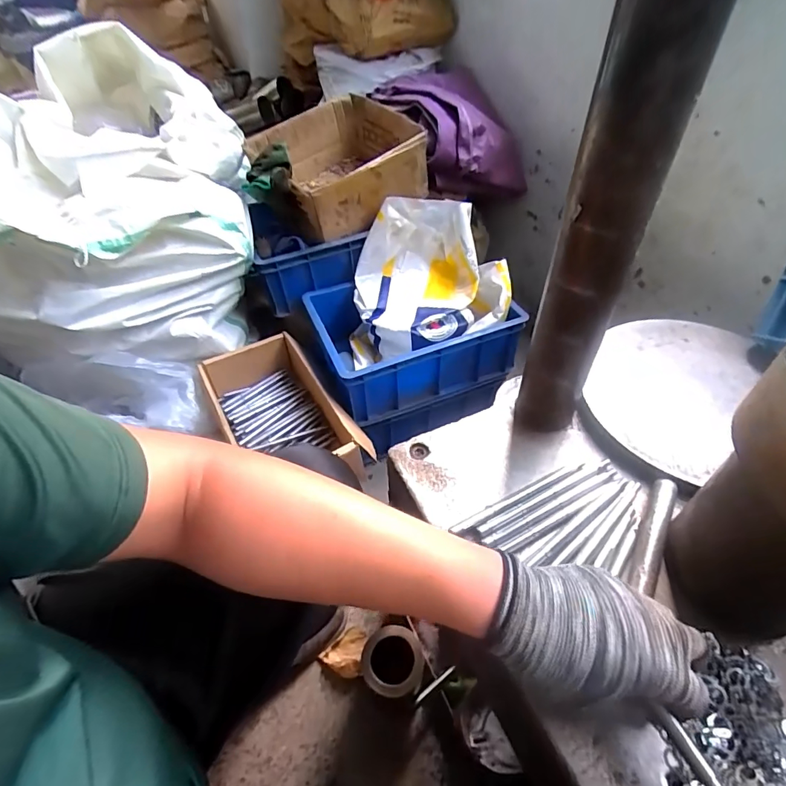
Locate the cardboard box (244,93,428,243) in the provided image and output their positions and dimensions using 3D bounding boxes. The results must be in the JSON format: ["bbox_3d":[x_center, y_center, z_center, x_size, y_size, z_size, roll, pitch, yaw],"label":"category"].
[{"bbox_3d":[-0.119,-0.497,1.000,0.307,0.161,0.306,-25,51,-20],"label":"cardboard box"}]

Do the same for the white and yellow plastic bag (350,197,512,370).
[{"bbox_3d":[0.070,-0.222,0.961,0.319,0.244,0.294,-1,47,1],"label":"white and yellow plastic bag"}]

